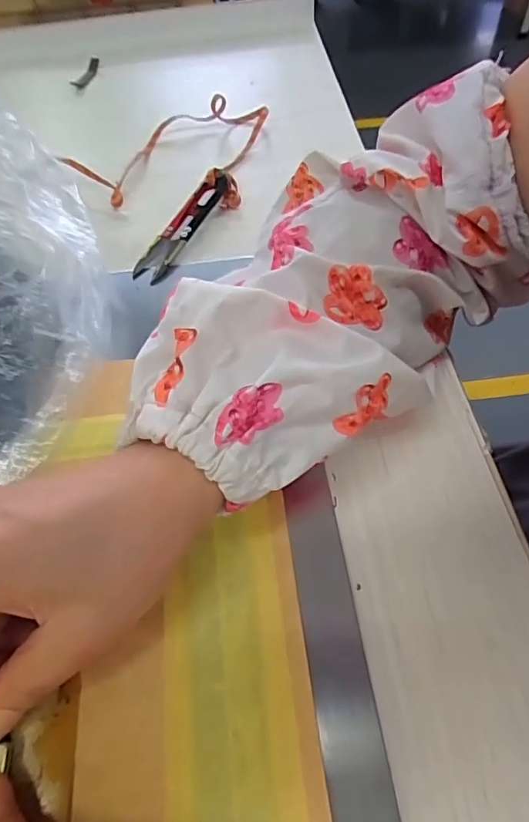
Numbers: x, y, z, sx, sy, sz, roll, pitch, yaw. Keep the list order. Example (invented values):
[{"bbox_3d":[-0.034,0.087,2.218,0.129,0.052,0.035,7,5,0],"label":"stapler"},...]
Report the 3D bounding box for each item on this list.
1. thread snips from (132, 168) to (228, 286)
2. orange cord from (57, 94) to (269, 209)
[{"bbox_3d":[-0.054,-0.126,0.341,0.025,0.017,0.105,17,57,13],"label":"thread snips"},{"bbox_3d":[-0.076,-0.201,0.390,0.137,0.023,0.128,8,55,8],"label":"orange cord"}]

